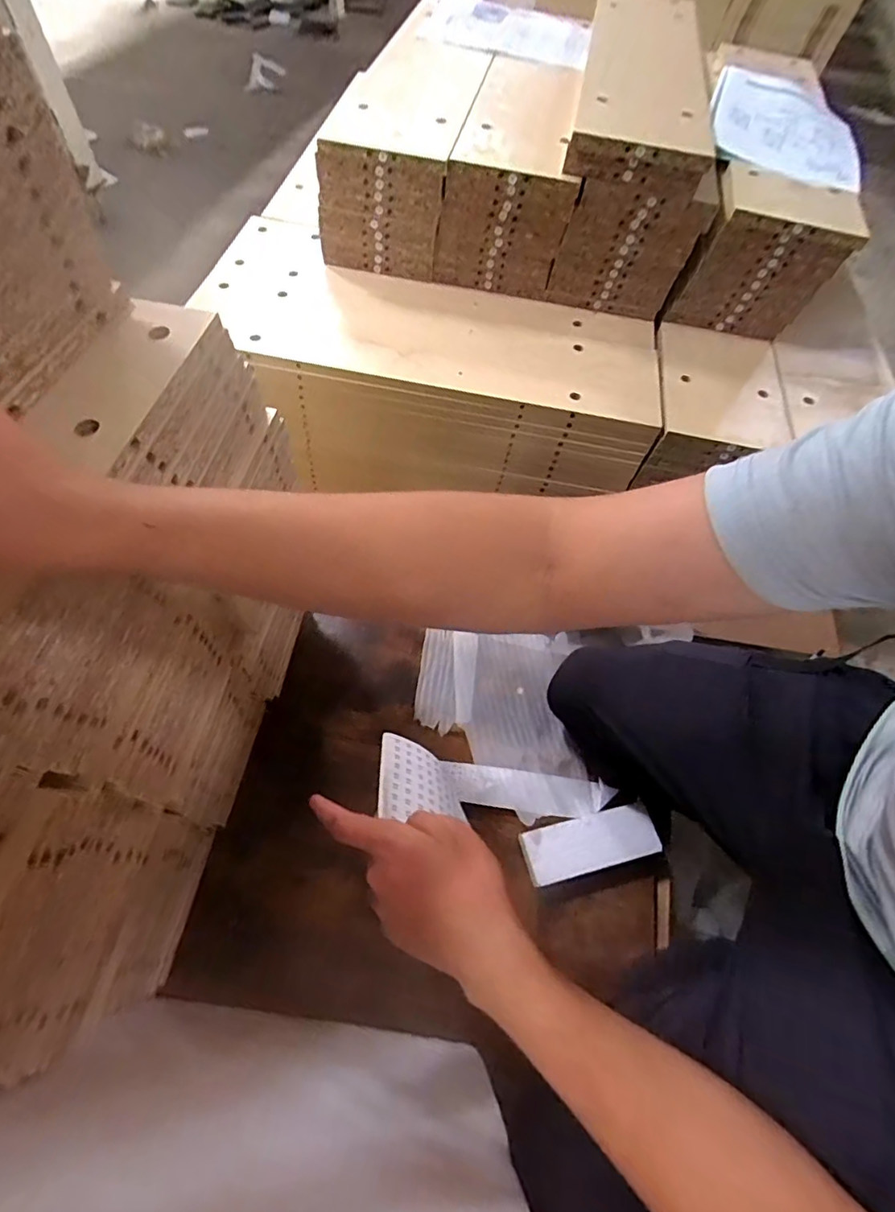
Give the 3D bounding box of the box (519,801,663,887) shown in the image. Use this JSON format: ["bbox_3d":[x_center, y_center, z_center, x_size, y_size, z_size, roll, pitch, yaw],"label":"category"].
[{"bbox_3d":[0.176,0.295,0.656,0.163,0.018,0.063,-11,61,-10],"label":"box"}]

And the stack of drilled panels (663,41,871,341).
[{"bbox_3d":[0.473,-0.618,0.806,0.202,0.170,0.411,17,60,6],"label":"stack of drilled panels"}]

